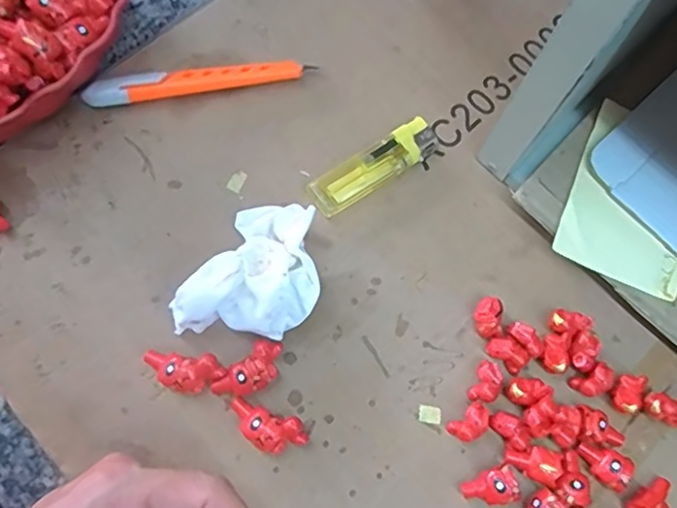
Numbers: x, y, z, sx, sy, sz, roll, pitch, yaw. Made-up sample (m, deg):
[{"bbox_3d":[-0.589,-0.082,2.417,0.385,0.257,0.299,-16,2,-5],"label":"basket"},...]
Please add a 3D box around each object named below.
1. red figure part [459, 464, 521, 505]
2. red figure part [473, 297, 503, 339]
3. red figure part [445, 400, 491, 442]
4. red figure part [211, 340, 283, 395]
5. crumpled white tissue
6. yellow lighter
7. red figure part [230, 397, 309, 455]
[{"bbox_3d":[0.071,0.111,0.279,0.024,0.013,0.015,-13,73,-8],"label":"red figure part"},{"bbox_3d":[0.078,0.034,0.309,0.015,0.013,0.020,6,71,-2],"label":"red figure part"},{"bbox_3d":[0.065,0.083,0.290,0.021,0.011,0.013,-34,77,-14],"label":"red figure part"},{"bbox_3d":[-0.042,0.059,0.291,0.038,0.013,0.018,-41,79,-15],"label":"red figure part"},{"bbox_3d":[-0.043,0.008,0.298,0.065,0.030,0.065,5,71,-2],"label":"crumpled white tissue"},{"bbox_3d":[0.020,-0.049,0.335,0.079,0.010,0.022,-33,77,-14],"label":"yellow lighter"},{"bbox_3d":[-0.034,0.084,0.282,0.038,0.016,0.019,18,71,2],"label":"red figure part"}]

